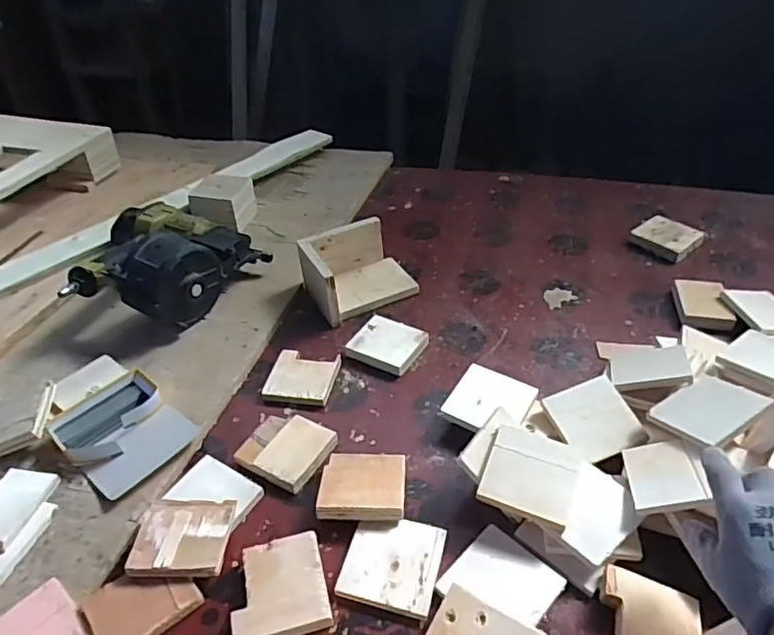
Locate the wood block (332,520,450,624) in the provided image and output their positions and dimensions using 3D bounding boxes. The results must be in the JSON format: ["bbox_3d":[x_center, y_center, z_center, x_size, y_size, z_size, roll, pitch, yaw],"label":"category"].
[{"bbox_3d":[0.007,0.242,0.583,0.091,0.007,0.091,11,41,12],"label":"wood block"}]

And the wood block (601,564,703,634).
[{"bbox_3d":[0.234,0.276,0.518,0.085,0.019,0.093,15,42,17],"label":"wood block"}]

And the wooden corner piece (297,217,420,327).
[{"bbox_3d":[-0.048,-0.078,0.931,0.162,0.092,0.128,-21,44,-24],"label":"wooden corner piece"}]

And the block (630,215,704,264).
[{"bbox_3d":[0.484,-0.138,1.010,0.105,0.024,0.094,-28,47,-29],"label":"block"}]

